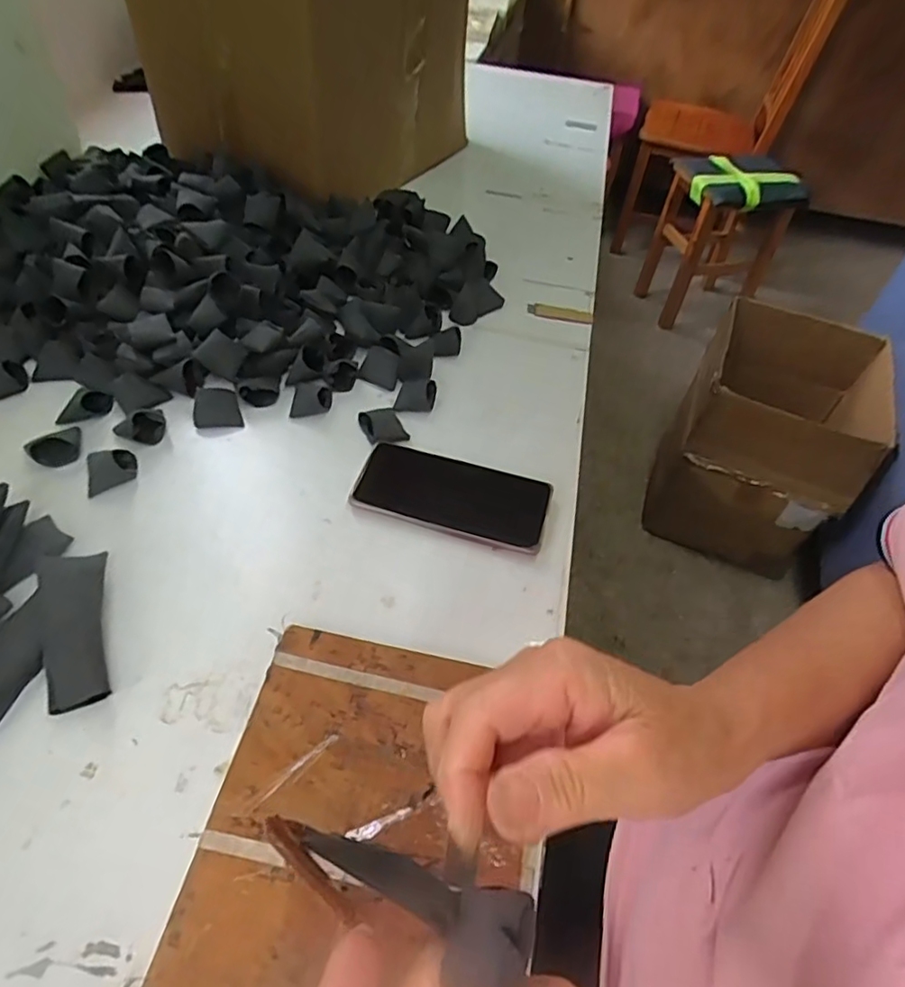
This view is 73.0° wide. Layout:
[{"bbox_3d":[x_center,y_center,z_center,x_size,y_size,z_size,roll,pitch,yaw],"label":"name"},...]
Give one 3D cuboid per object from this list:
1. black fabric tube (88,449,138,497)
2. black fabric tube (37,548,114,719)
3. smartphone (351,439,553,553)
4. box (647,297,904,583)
[{"bbox_3d":[-0.280,-0.025,0.499,0.036,0.022,0.041,-13,53,-15],"label":"black fabric tube"},{"bbox_3d":[-0.251,0.087,0.404,0.036,0.029,0.107,-14,53,-16],"label":"black fabric tube"},{"bbox_3d":[0.000,0.001,0.520,0.161,0.010,0.077,15,51,7],"label":"smartphone"},{"bbox_3d":[0.701,-0.122,1.392,0.363,0.432,0.421,24,53,14],"label":"box"}]

